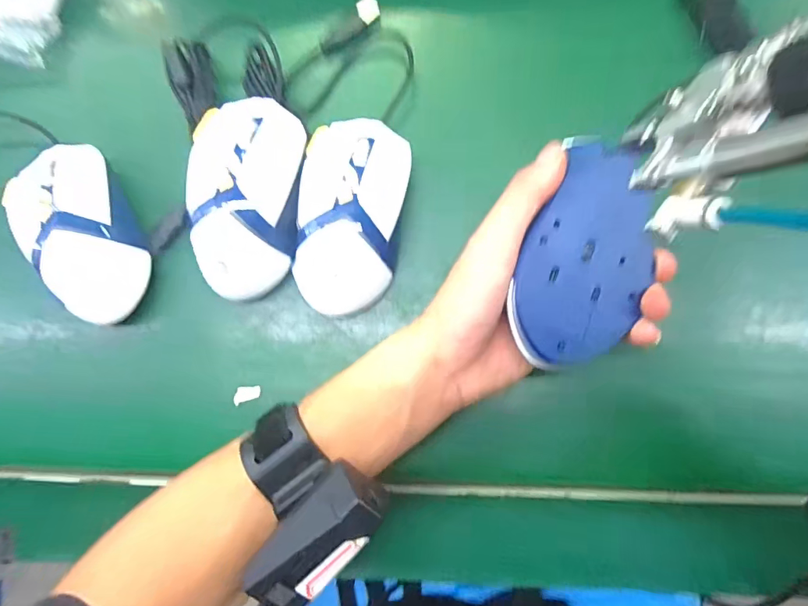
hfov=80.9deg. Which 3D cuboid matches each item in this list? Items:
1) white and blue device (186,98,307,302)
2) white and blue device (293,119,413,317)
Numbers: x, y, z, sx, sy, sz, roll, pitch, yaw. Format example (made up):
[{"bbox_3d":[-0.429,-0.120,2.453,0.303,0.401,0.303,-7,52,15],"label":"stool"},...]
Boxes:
[{"bbox_3d":[-0.101,-0.066,0.302,0.075,0.047,0.124,4,82,5],"label":"white and blue device"},{"bbox_3d":[-0.033,-0.057,0.303,0.072,0.038,0.129,9,83,6],"label":"white and blue device"}]

